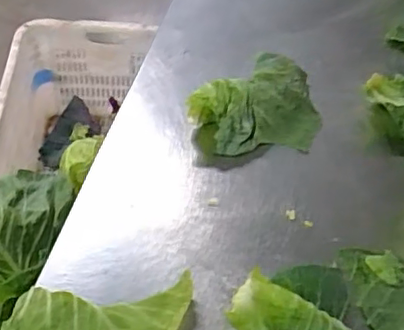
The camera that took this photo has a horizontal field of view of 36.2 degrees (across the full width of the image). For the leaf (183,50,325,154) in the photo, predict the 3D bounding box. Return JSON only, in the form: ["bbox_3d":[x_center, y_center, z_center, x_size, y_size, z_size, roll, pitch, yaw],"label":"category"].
[{"bbox_3d":[0.067,-0.057,0.616,0.095,0.051,0.143,38,58,23],"label":"leaf"}]

